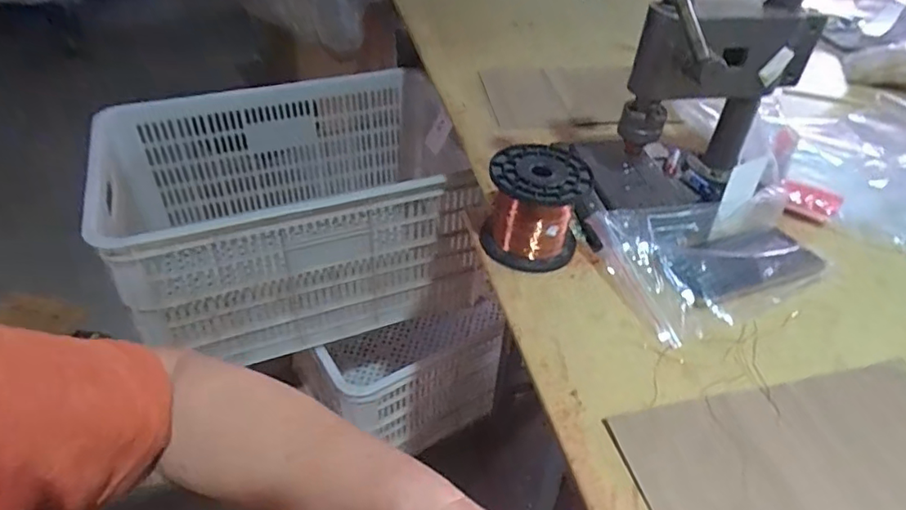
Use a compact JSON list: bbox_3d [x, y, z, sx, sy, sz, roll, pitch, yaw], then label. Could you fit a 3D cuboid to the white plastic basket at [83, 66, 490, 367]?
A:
[{"bbox_3d":[-0.273,-0.086,1.015,0.602,0.291,0.438,-15,43,-19],"label":"white plastic basket"}]

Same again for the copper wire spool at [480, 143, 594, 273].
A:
[{"bbox_3d":[0.081,-0.047,0.558,0.096,0.086,0.096,2,40,-2],"label":"copper wire spool"}]

